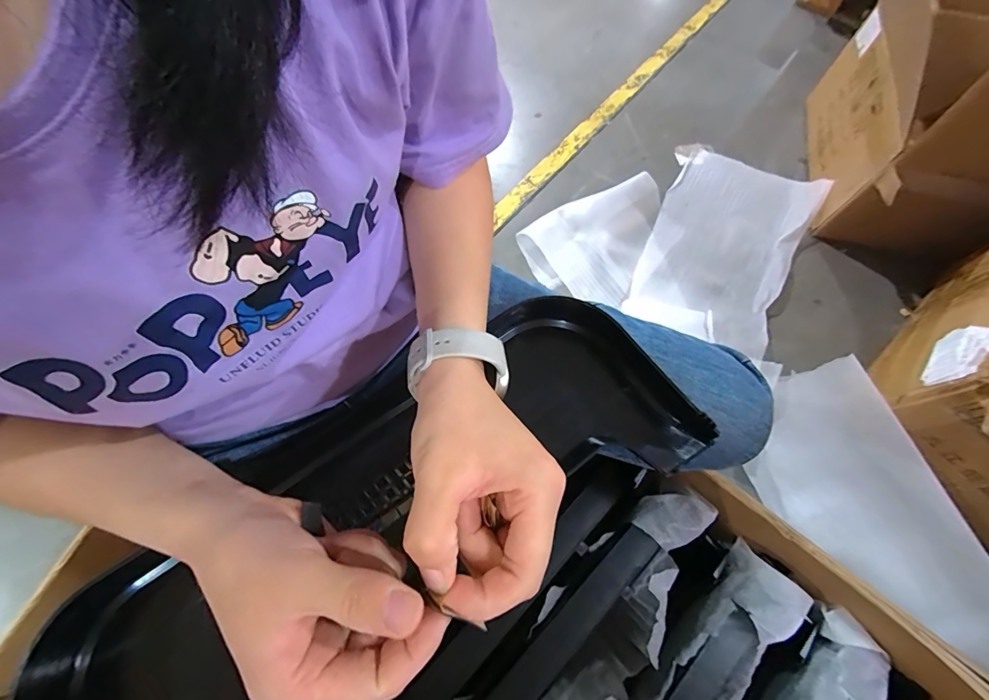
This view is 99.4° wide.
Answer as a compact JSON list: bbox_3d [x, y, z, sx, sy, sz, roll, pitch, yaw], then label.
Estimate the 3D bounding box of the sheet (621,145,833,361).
[{"bbox_3d":[0.519,-0.249,0.948,0.309,0.054,0.533,24,69,9],"label":"sheet"}]

